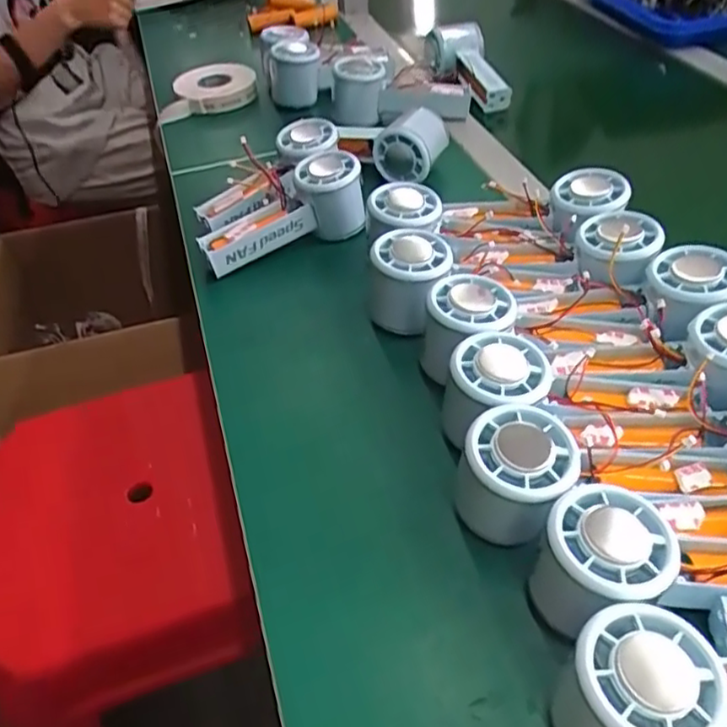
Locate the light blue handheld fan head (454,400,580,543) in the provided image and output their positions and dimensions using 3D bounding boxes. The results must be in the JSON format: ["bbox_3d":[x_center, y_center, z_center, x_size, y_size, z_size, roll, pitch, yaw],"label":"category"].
[{"bbox_3d":[0.082,0.064,0.353,0.055,0.063,0.054,-2,45,2],"label":"light blue handheld fan head"}]

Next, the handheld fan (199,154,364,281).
[{"bbox_3d":[-0.072,-0.131,0.556,0.142,0.061,0.052,-21,47,-16],"label":"handheld fan"}]

